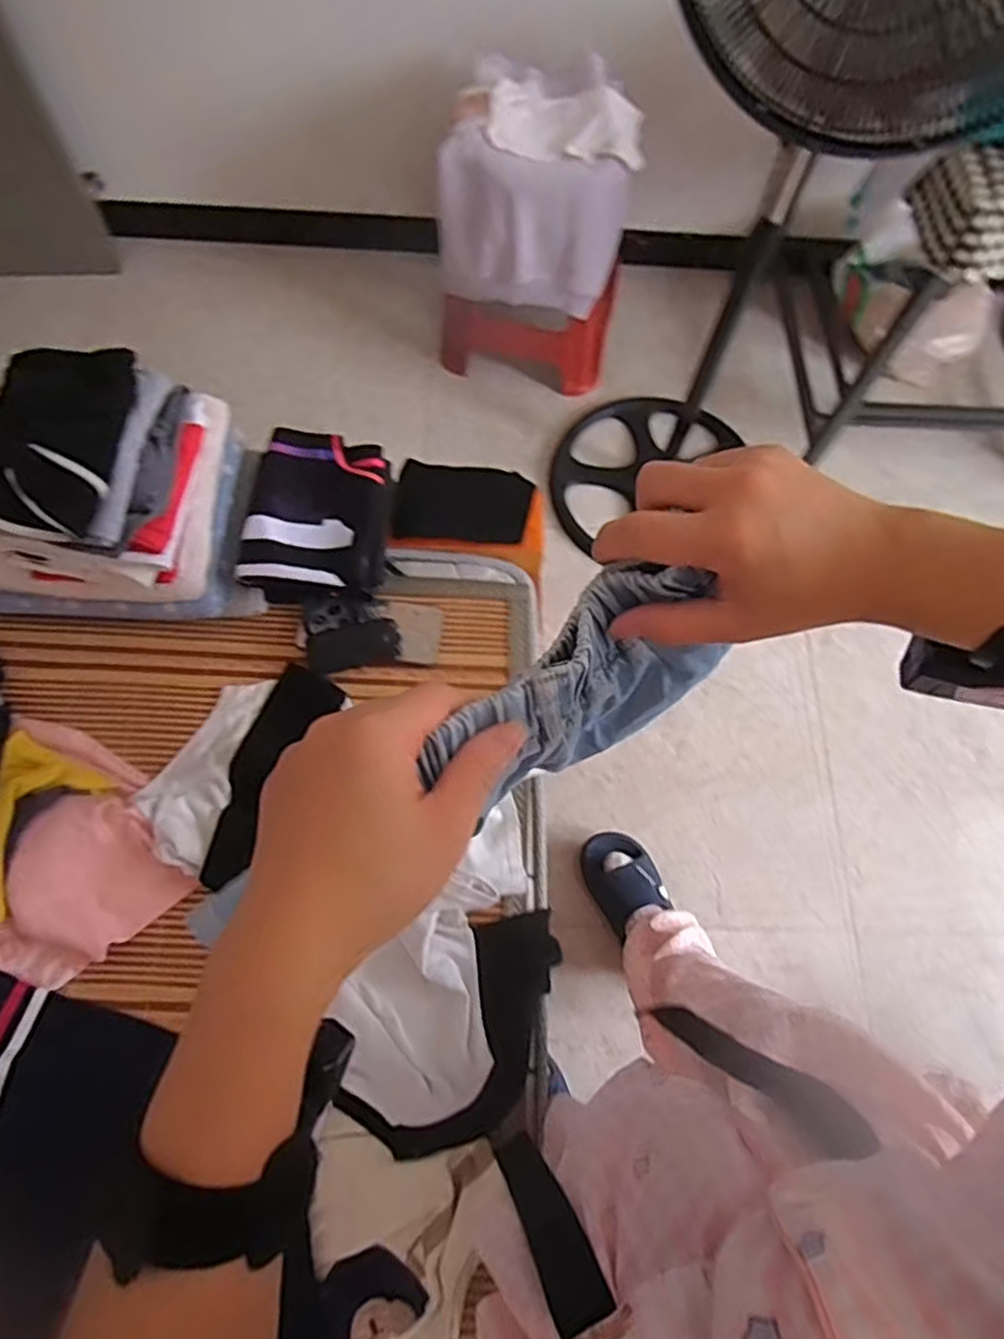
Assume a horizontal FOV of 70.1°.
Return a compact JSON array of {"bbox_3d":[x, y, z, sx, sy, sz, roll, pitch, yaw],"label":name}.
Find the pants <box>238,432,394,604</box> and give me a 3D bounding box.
[{"bbox_3d":[-0.228,-0.194,0.903,0.165,0.061,0.219,2,68,-2],"label":"pants"}]

